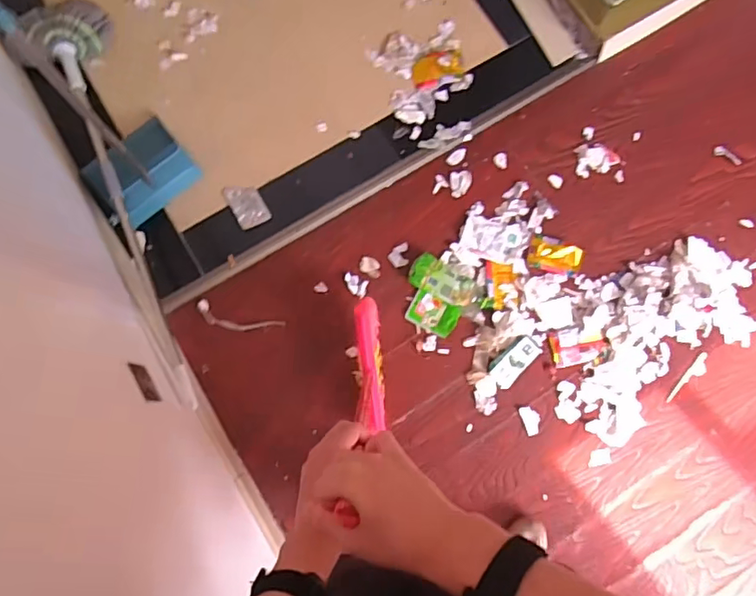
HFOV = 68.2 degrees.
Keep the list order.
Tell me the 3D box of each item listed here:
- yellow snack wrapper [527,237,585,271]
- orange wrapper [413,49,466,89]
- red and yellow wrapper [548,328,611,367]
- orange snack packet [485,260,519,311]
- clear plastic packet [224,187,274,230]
[{"bbox_3d":[0.458,-0.107,1.433,0.136,0.019,0.072,16,79,2],"label":"yellow snack wrapper"},{"bbox_3d":[0.164,-0.630,1.529,0.151,0.010,0.092,-22,81,-5],"label":"orange wrapper"},{"bbox_3d":[0.504,0.117,1.398,0.138,0.023,0.093,-12,77,-4],"label":"red and yellow wrapper"},{"bbox_3d":[0.318,-0.034,1.425,0.079,0.011,0.125,-3,76,-2],"label":"orange snack packet"},{"bbox_3d":[-0.340,-0.243,1.441,0.082,0.015,0.127,-30,81,-7],"label":"clear plastic packet"}]

